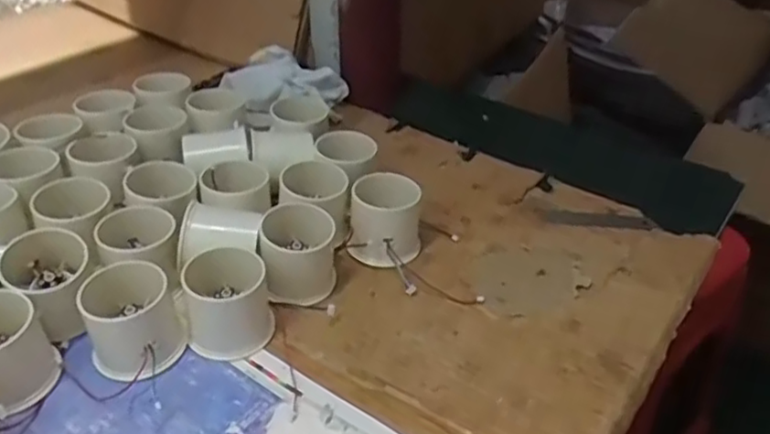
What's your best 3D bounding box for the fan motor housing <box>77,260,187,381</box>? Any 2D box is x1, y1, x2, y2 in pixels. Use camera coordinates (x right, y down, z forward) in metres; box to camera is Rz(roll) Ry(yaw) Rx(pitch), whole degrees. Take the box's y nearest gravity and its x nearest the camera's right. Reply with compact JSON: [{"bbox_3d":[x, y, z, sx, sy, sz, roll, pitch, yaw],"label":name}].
[{"bbox_3d":[-0.155,0.061,0.405,0.053,0.047,0.065,-18,42,-25],"label":"fan motor housing"}]

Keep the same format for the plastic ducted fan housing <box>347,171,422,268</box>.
[{"bbox_3d":[0.001,0.003,0.492,0.052,0.051,0.056,5,37,2],"label":"plastic ducted fan housing"}]

